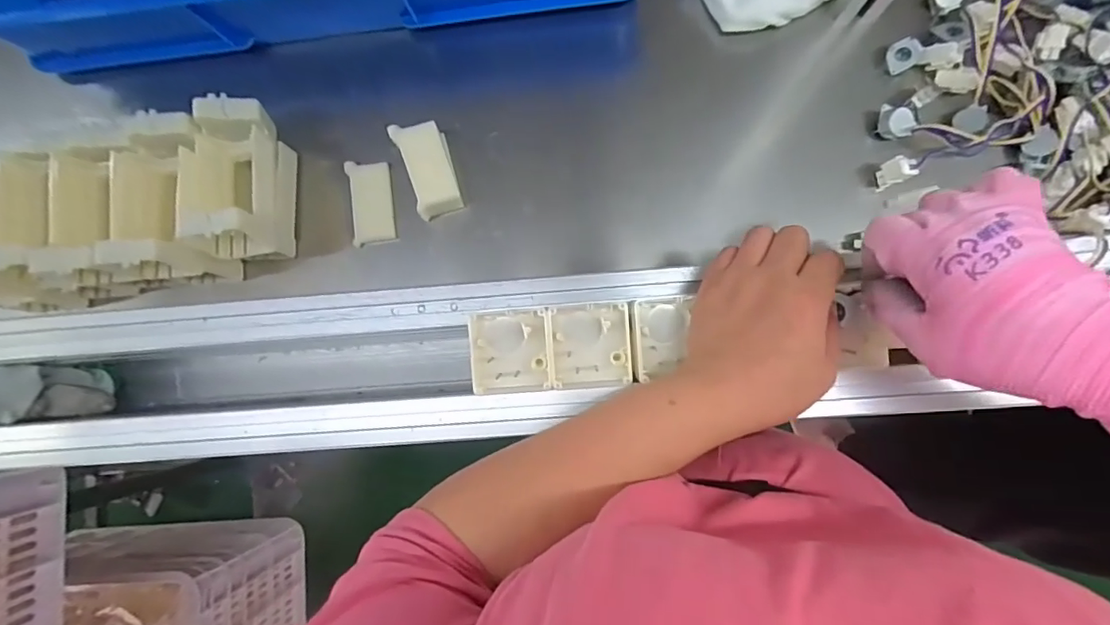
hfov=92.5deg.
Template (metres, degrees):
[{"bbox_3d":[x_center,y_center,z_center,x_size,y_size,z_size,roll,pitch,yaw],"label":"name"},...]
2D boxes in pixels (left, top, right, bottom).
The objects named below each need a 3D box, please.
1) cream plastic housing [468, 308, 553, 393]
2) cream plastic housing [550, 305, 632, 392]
[{"bbox_3d":[-0.027,0.025,0.338,0.049,0.022,0.050,-4,85,3],"label":"cream plastic housing"},{"bbox_3d":[0.022,0.021,0.335,0.049,0.016,0.050,-3,85,3],"label":"cream plastic housing"}]

